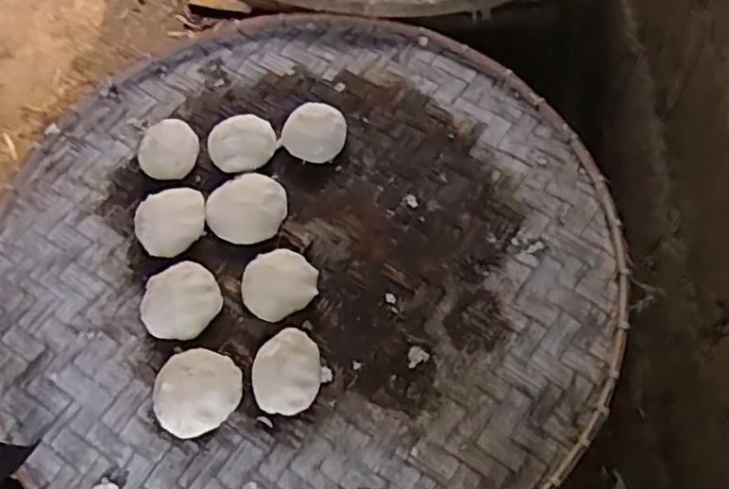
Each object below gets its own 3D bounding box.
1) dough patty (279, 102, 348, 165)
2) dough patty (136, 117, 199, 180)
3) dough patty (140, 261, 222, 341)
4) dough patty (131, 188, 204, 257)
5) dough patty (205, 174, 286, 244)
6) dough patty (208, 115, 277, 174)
[{"bbox_3d":[-0.059,-0.141,0.822,0.073,0.030,0.074,-2,62,3],"label":"dough patty"},{"bbox_3d":[-0.244,-0.117,0.821,0.074,0.026,0.083,-21,63,-7],"label":"dough patty"},{"bbox_3d":[-0.200,0.063,0.722,0.079,0.031,0.082,-2,62,3],"label":"dough patty"},{"bbox_3d":[-0.229,-0.029,0.768,0.082,0.035,0.089,-5,62,1],"label":"dough patty"},{"bbox_3d":[-0.141,-0.046,0.781,0.091,0.032,0.088,-2,62,3],"label":"dough patty"},{"bbox_3d":[-0.152,-0.126,0.815,0.082,0.033,0.068,-23,63,-8],"label":"dough patty"}]

